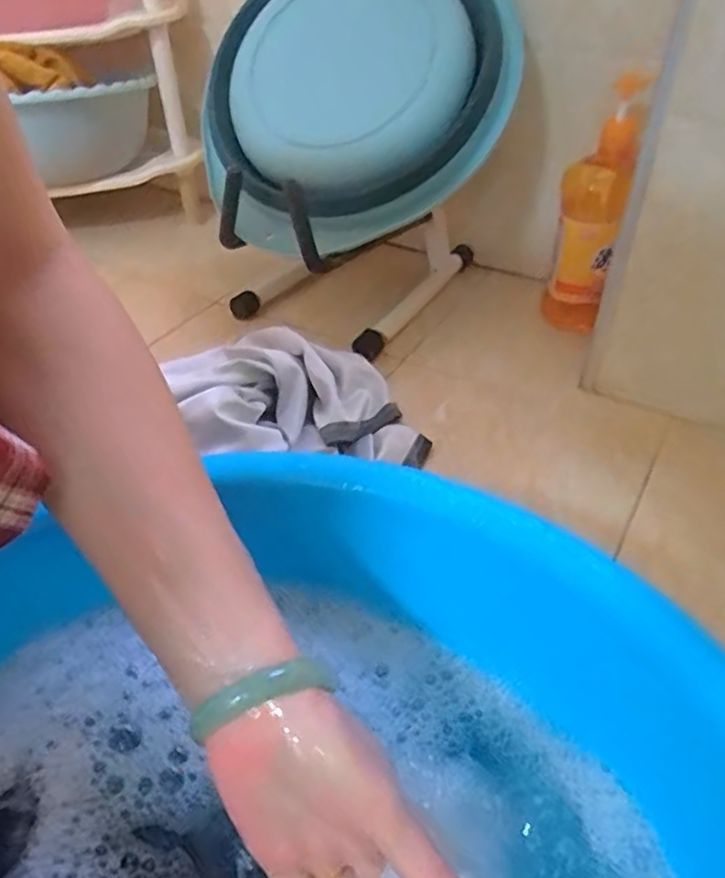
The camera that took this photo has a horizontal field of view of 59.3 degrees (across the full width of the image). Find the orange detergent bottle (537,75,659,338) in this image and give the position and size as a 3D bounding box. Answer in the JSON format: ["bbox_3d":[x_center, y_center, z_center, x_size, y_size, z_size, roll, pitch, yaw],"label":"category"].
[{"bbox_3d":[0.263,-0.260,0.741,0.068,0.268,0.094,8,42,13],"label":"orange detergent bottle"}]

